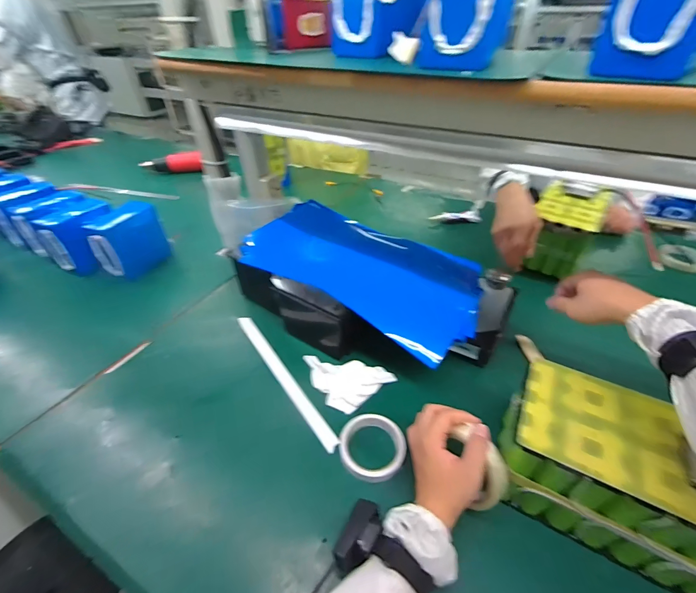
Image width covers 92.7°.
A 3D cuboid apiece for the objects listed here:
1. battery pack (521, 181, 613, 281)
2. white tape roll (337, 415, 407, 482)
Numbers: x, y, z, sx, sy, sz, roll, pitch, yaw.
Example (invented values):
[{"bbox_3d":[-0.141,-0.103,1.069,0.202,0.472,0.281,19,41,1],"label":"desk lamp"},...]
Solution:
[{"bbox_3d":[0.508,-0.149,0.802,0.143,0.145,0.137,18,43,21],"label":"battery pack"},{"bbox_3d":[0.036,0.219,0.488,0.094,0.021,0.093,-1,40,1],"label":"white tape roll"}]

